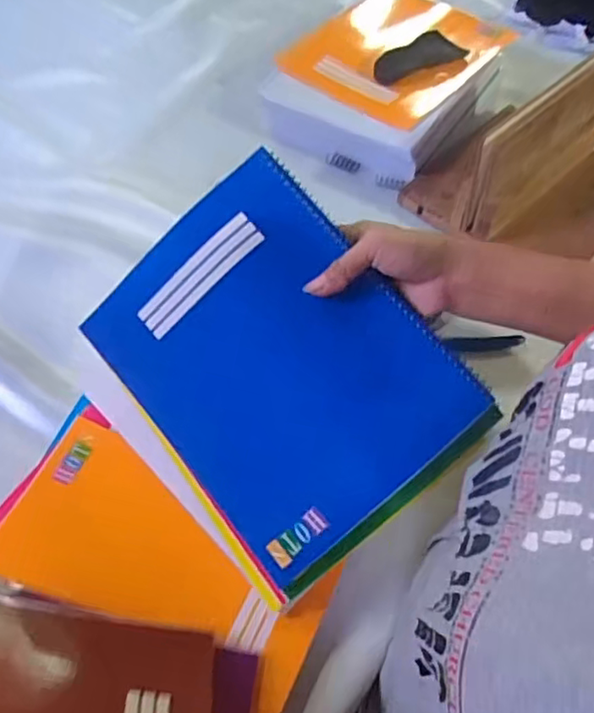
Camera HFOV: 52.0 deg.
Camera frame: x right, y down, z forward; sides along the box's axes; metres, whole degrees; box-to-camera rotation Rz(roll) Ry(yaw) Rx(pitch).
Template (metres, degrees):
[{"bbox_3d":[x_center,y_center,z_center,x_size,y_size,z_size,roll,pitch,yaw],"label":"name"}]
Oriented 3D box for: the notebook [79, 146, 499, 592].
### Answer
[{"bbox_3d":[-0.017,0.005,0.439,0.197,0.017,0.247,-42,84,5],"label":"notebook"}]

